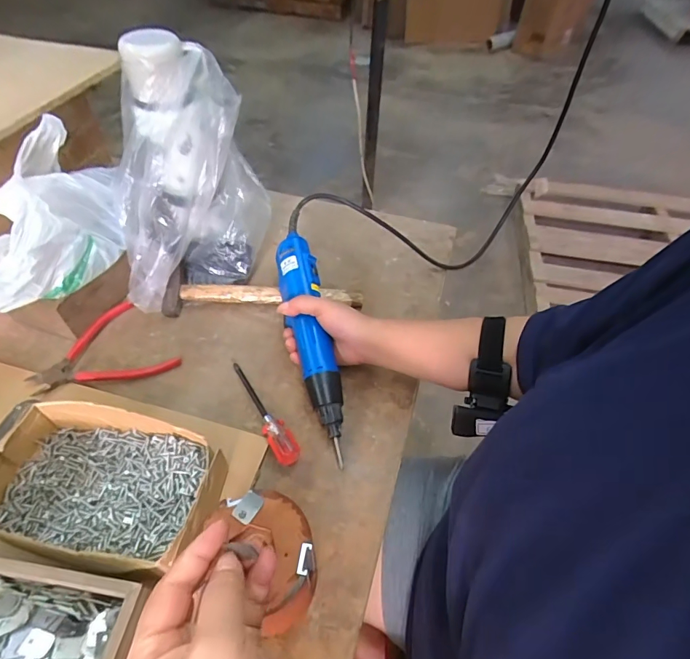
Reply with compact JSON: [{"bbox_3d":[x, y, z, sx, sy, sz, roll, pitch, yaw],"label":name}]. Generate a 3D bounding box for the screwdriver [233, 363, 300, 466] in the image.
[{"bbox_3d":[-0.087,0.085,0.448,0.022,0.020,0.137,-26,54,-23],"label":"screwdriver"}]

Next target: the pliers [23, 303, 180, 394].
[{"bbox_3d":[-0.273,0.032,0.477,0.129,0.019,0.114,-35,58,-28],"label":"pliers"}]

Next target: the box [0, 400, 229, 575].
[{"bbox_3d":[-0.203,0.134,0.362,0.191,0.056,0.121,12,49,8],"label":"box"}]

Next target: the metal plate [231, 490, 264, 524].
[{"bbox_3d":[-0.067,0.123,0.297,0.014,0.004,0.020,26,54,18],"label":"metal plate"}]

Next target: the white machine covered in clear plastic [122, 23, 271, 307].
[{"bbox_3d":[-0.186,-0.165,0.499,0.187,0.259,0.110,-21,53,-20],"label":"white machine covered in clear plastic"}]

